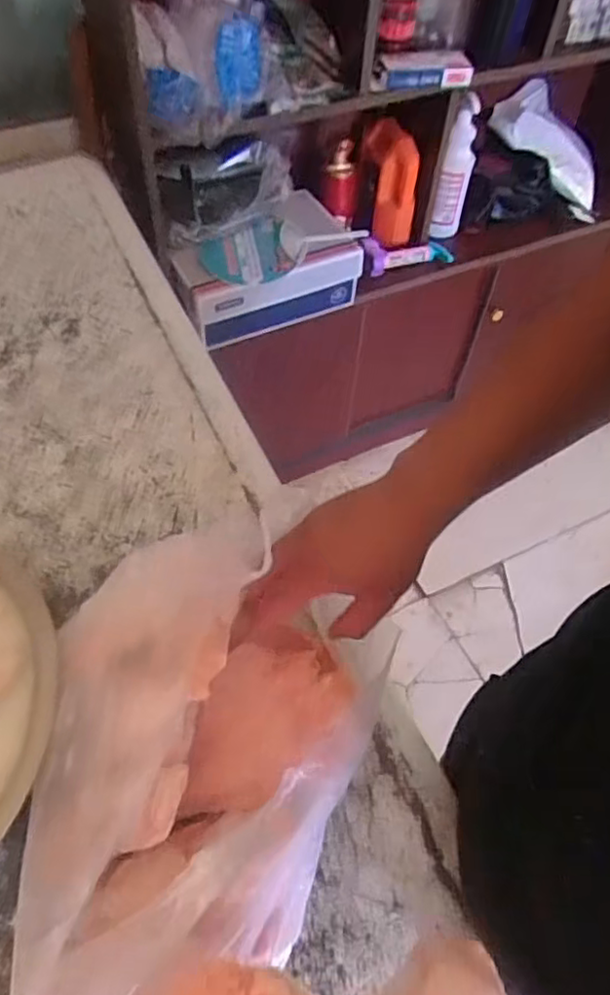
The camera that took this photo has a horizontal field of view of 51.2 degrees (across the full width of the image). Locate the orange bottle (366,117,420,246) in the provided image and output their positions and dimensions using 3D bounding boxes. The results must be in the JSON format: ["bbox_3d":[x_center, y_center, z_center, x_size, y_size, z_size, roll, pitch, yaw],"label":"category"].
[{"bbox_3d":[0.166,-0.599,1.218,0.103,0.222,0.075,8,55,2],"label":"orange bottle"}]

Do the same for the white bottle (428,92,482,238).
[{"bbox_3d":[0.303,-0.654,1.265,0.058,0.278,0.066,16,56,8],"label":"white bottle"}]

